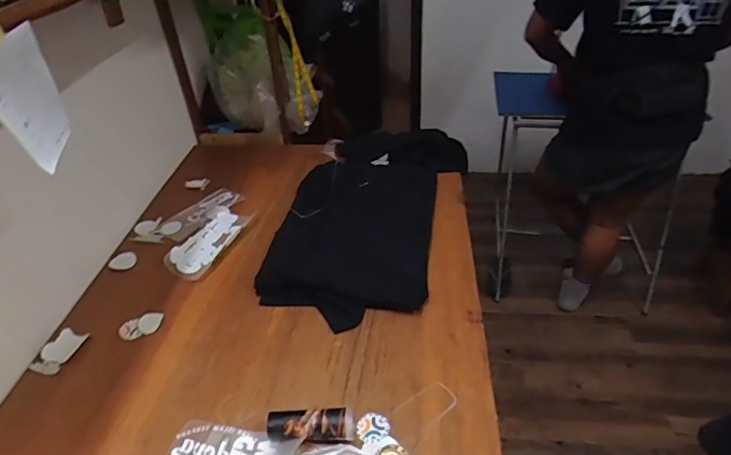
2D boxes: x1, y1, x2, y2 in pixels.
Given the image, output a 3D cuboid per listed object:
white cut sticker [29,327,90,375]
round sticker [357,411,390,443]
[{"bbox_3d":[-0.617,0.249,0.999,0.067,0.008,0.105,9,38,14],"label":"white cut sticker"},{"bbox_3d":[0.012,0.340,0.848,0.051,0.005,0.048,-6,47,7],"label":"round sticker"}]

